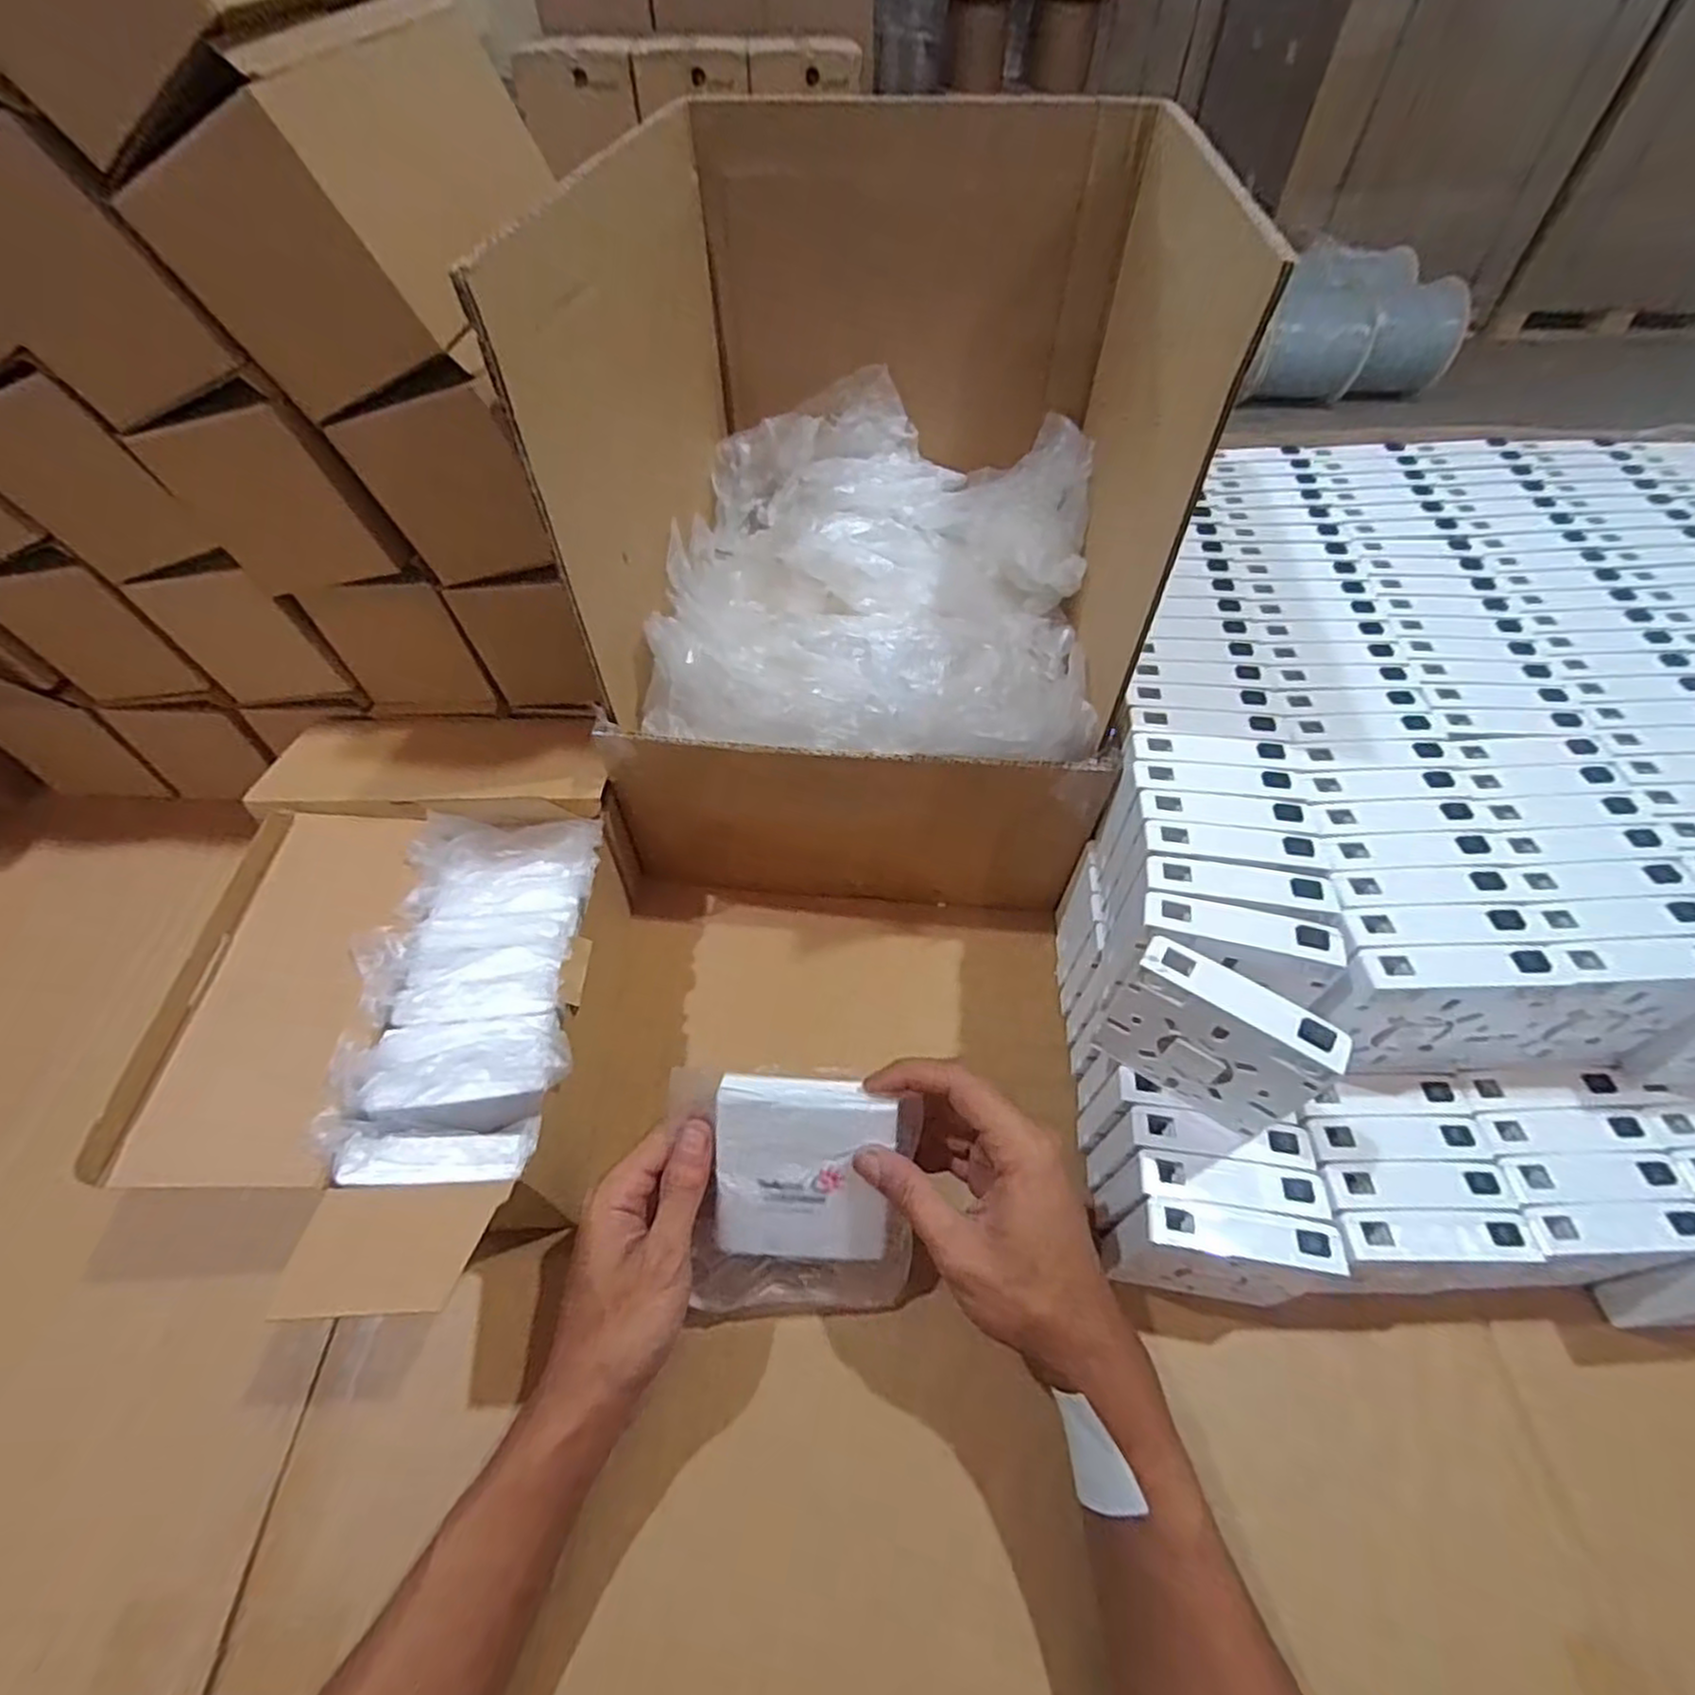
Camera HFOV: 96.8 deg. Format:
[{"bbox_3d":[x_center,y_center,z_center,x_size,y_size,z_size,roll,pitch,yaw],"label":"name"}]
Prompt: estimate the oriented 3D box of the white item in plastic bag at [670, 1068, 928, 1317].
[{"bbox_3d":[-0.027,0.173,0.373,0.116,0.131,0.022,4,14,0],"label":"white item in plastic bag"}]

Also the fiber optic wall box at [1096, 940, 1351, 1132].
[{"bbox_3d":[0.165,0.091,0.348,0.083,0.090,0.020,29,58,21],"label":"fiber optic wall box"}]

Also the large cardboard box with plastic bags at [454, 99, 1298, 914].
[{"bbox_3d":[0.030,-0.195,0.493,0.302,0.368,0.314,6,53,5],"label":"large cardboard box with plastic bags"}]

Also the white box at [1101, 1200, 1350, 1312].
[{"bbox_3d":[0.179,0.203,0.371,0.090,0.089,0.022,7,53,6],"label":"white box"}]

